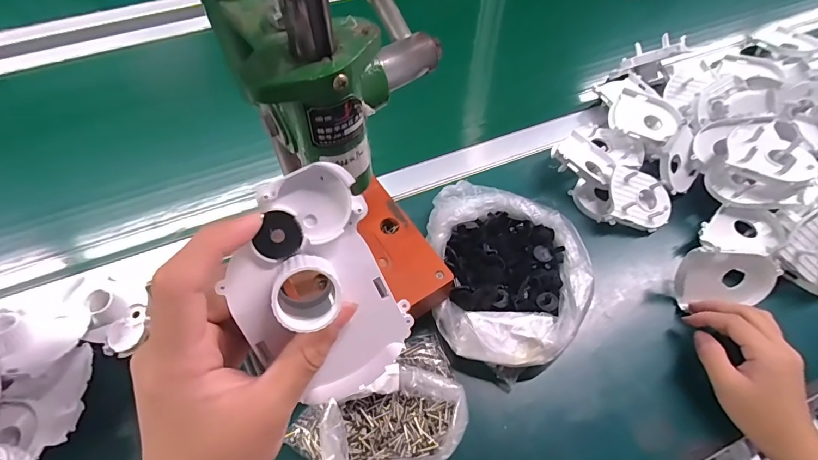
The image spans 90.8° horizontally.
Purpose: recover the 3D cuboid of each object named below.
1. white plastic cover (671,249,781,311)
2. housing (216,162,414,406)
[{"bbox_3d":[0.307,0.043,0.390,0.085,0.061,0.015,-3,25,11],"label":"white plastic cover"},{"bbox_3d":[-0.038,0.029,0.173,0.068,0.024,0.102,-26,105,-14],"label":"housing"}]

